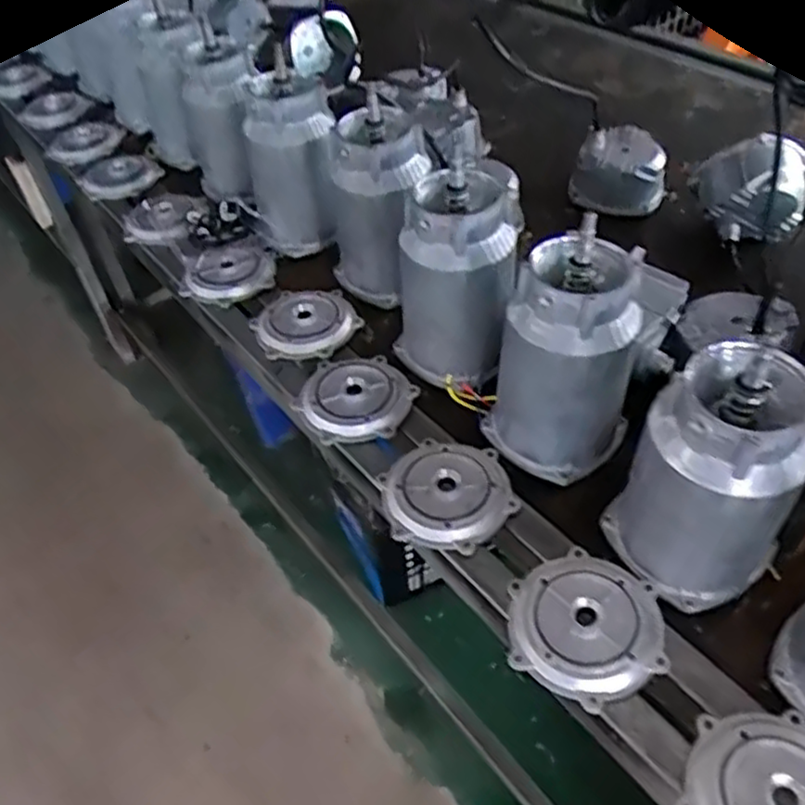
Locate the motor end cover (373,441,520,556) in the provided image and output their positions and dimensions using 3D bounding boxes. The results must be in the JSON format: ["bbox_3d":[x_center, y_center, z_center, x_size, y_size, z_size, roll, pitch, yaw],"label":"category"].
[{"bbox_3d":[0.044,0.088,0.734,0.130,0.020,0.124,-37,54,-26],"label":"motor end cover"}]

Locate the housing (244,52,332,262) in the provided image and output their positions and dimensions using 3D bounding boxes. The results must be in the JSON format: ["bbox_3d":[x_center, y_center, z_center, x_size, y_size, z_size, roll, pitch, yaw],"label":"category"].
[{"bbox_3d":[-0.151,-0.322,0.997,0.117,0.229,0.117,-8,47,-1],"label":"housing"}]

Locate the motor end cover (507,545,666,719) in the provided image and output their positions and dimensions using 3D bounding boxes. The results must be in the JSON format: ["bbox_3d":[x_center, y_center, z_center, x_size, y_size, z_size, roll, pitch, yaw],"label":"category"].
[{"bbox_3d":[0.154,0.187,0.629,0.120,0.028,0.131,0,47,6],"label":"motor end cover"}]

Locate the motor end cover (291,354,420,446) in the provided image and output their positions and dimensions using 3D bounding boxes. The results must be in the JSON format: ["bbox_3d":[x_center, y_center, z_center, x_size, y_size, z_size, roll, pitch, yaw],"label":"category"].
[{"bbox_3d":[-0.053,-0.008,0.835,0.125,0.024,0.126,7,48,12],"label":"motor end cover"}]

